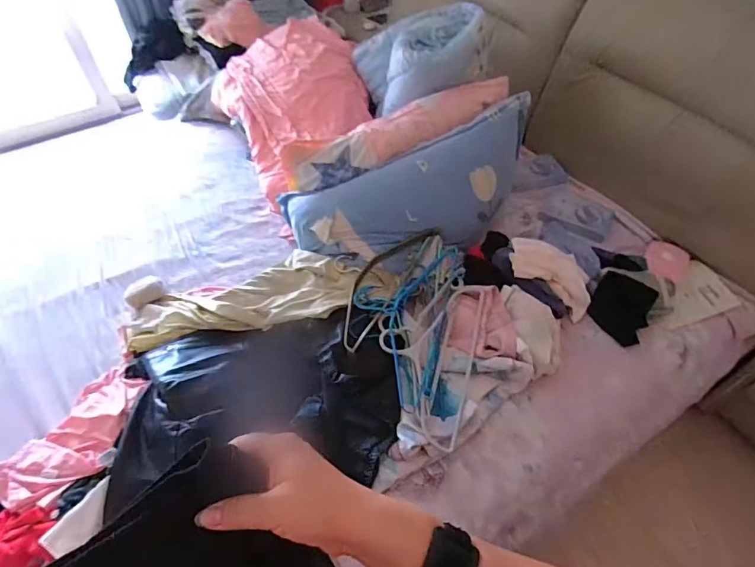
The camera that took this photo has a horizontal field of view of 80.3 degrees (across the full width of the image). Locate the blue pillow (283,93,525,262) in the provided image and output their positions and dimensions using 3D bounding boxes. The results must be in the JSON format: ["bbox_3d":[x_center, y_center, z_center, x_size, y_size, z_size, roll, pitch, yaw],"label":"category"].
[{"bbox_3d":[0.122,-0.235,1.263,0.710,0.304,0.179,-26,18,-7],"label":"blue pillow"}]

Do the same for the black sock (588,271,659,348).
[{"bbox_3d":[0.643,0.066,1.184,0.140,0.158,0.030,27,13,20],"label":"black sock"}]

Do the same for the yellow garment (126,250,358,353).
[{"bbox_3d":[-0.346,0.033,1.161,0.558,0.100,0.222,-6,51,-4],"label":"yellow garment"}]

